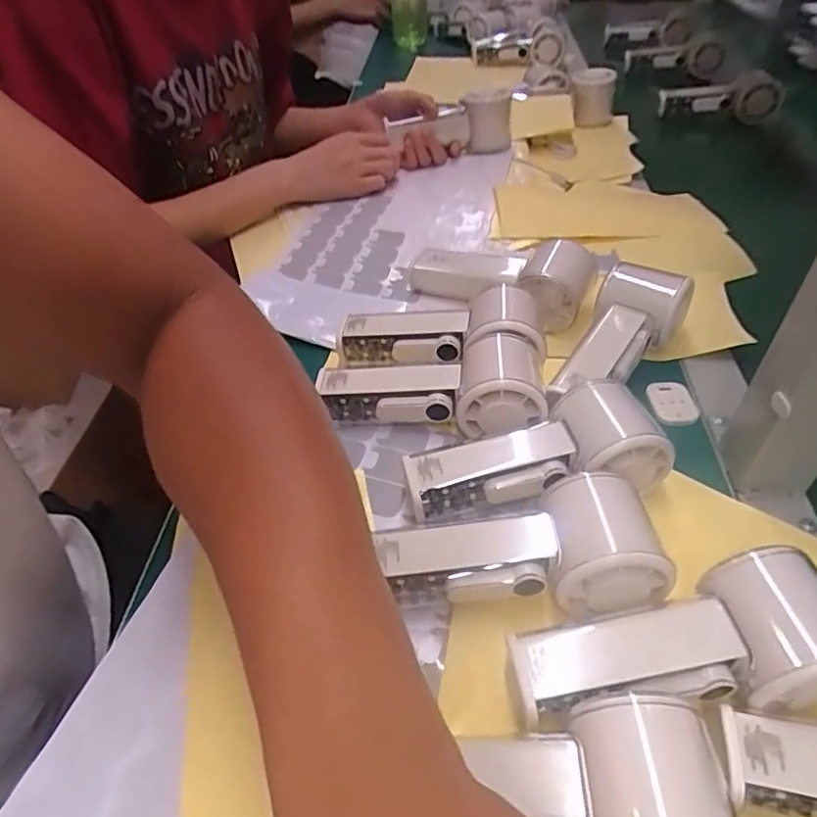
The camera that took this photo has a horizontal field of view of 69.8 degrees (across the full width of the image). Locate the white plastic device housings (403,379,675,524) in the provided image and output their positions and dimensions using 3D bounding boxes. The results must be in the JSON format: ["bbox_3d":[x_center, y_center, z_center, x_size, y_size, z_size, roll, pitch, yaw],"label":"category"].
[{"bbox_3d":[0.076,0.025,0.353,0.154,0.050,0.062,-6,45,-5],"label":"white plastic device housings"}]

